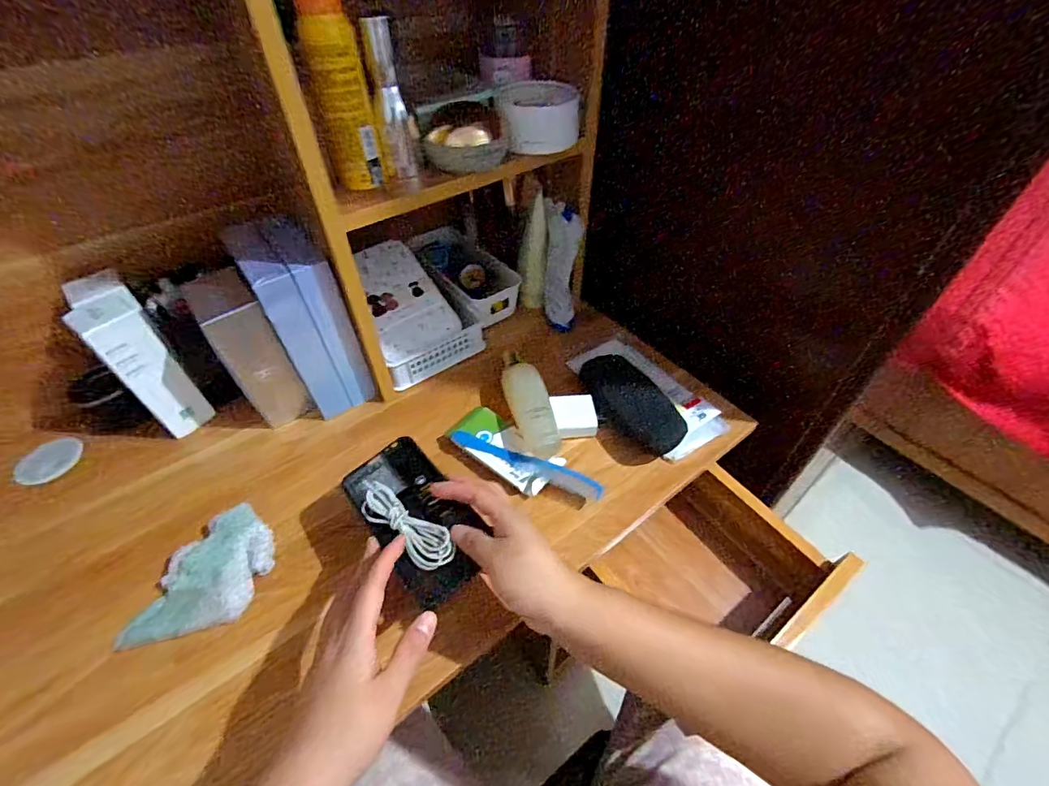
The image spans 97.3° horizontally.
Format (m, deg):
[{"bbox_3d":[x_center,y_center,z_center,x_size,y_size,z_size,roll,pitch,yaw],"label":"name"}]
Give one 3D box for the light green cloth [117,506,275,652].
[{"bbox_3d":[-0.298,0.170,0.434,0.091,0.024,0.129,8,48,8],"label":"light green cloth"}]

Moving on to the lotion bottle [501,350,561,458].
[{"bbox_3d":[0.003,0.005,0.543,0.048,0.036,0.165,-12,49,-10],"label":"lotion bottle"}]

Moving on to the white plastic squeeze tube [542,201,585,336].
[{"bbox_3d":[0.050,-0.166,0.625,0.044,0.164,0.055,-2,48,-1],"label":"white plastic squeeze tube"}]

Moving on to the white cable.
[{"bbox_3d":[-0.104,0.114,0.403,0.103,0.014,0.034,33,56,23],"label":"white cable"}]

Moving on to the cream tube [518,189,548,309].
[{"bbox_3d":[0.012,-0.197,0.646,0.038,0.154,0.050,-2,48,-1],"label":"cream tube"}]

